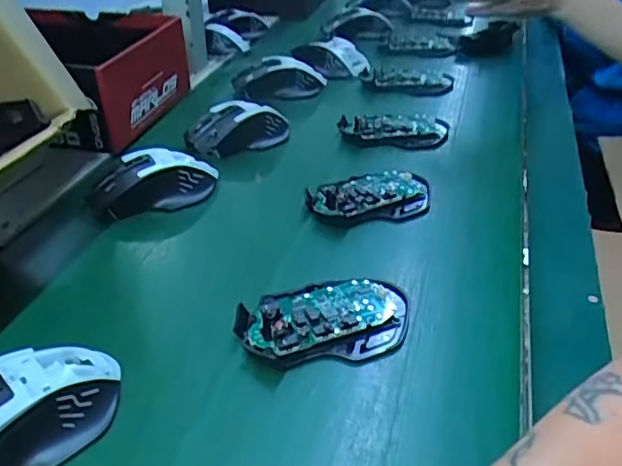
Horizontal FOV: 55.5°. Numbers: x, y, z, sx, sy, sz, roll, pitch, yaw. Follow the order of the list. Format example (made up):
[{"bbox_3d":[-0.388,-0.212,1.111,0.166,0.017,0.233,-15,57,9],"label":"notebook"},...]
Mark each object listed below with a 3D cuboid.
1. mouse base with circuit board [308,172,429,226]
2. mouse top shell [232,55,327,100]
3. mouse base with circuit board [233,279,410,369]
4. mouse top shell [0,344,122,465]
[{"bbox_3d":[0.055,-0.034,0.522,0.115,0.016,0.068,-9,36,-13],"label":"mouse base with circuit board"},{"bbox_3d":[-0.036,-0.184,0.708,0.112,0.034,0.047,-8,36,-13],"label":"mouse top shell"},{"bbox_3d":[0.010,0.055,0.389,0.114,0.018,0.068,-4,36,-7],"label":"mouse base with circuit board"},{"bbox_3d":[-0.158,0.094,0.315,0.111,0.032,0.061,-25,43,-32],"label":"mouse top shell"}]

